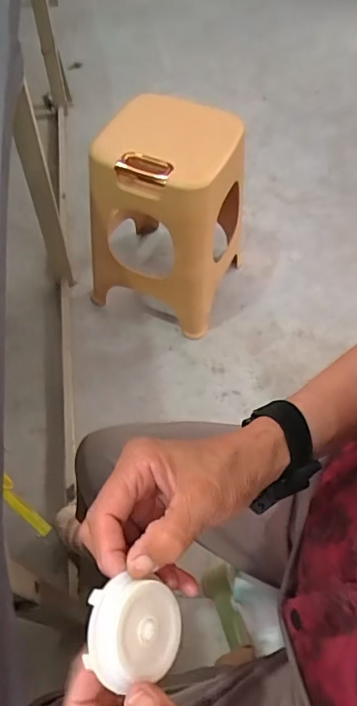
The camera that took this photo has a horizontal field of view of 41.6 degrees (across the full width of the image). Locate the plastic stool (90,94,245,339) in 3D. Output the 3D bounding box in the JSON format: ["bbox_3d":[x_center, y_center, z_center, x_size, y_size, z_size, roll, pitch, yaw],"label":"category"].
[{"bbox_3d":[-0.023,-0.343,1.186,0.329,0.483,0.318,20,58,11],"label":"plastic stool"}]

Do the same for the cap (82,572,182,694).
[{"bbox_3d":[-0.024,0.151,0.258,0.052,0.020,0.049,23,59,-30],"label":"cap"}]

